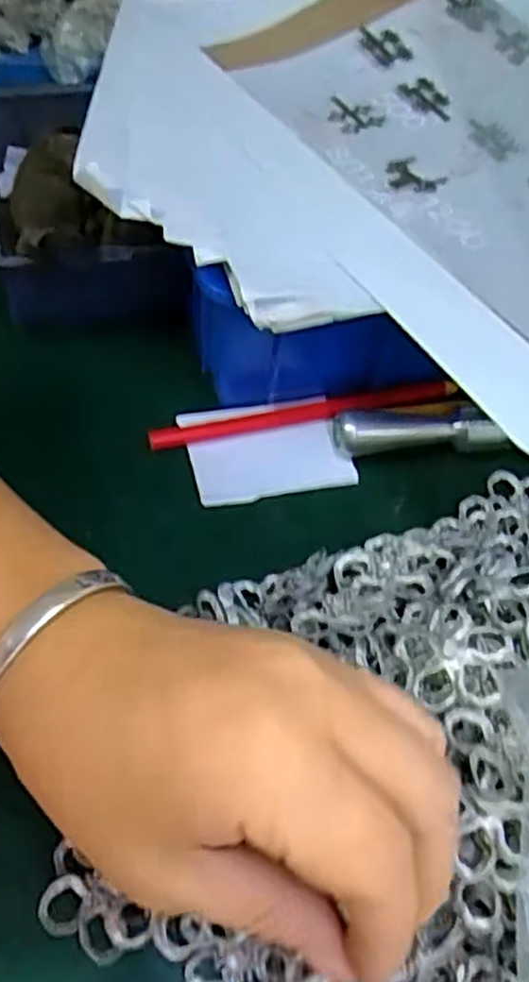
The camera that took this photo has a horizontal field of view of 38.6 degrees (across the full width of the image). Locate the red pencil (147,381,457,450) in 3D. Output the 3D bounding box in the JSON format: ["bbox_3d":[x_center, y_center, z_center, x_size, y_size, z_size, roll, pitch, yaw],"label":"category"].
[{"bbox_3d":[0.021,-0.037,0.367,0.153,0.010,0.011,-8,56,-12],"label":"red pencil"}]

